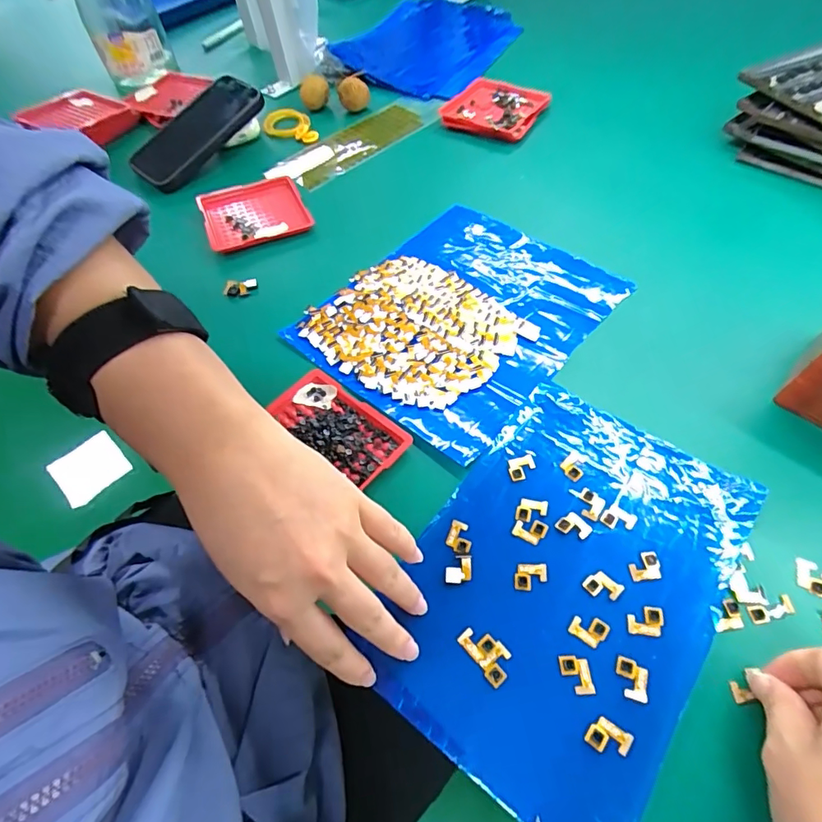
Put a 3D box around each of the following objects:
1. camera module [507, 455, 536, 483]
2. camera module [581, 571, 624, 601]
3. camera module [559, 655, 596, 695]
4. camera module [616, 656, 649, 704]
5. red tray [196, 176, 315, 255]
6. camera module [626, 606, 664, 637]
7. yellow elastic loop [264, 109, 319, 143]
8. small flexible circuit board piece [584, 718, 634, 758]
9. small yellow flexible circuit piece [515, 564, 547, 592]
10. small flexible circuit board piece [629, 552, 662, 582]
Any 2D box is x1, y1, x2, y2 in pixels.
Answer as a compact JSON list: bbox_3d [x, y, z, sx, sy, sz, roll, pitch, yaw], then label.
[{"bbox_3d":[0.073,0.036,0.321,0.019,0.004,0.015,-16,57,-5],"label":"camera module"},{"bbox_3d":[0.109,0.099,0.277,0.019,0.004,0.015,34,66,24],"label":"camera module"},{"bbox_3d":[0.087,0.137,0.256,0.015,0.004,0.018,-8,57,0],"label":"camera module"},{"bbox_3d":[0.114,0.138,0.253,0.015,0.004,0.019,12,59,13],"label":"camera module"},{"bbox_3d":[-0.156,-0.197,0.492,0.098,0.018,0.095,-18,53,-15],"label":"red tray"},{"bbox_3d":[0.128,0.114,0.268,0.018,0.004,0.015,5,58,8],"label":"camera module"},{"bbox_3d":[-0.147,-0.341,0.586,0.049,0.012,0.085,-22,54,-17],"label":"yellow elastic loop"},{"bbox_3d":[0.096,0.158,0.237,0.019,0.004,0.014,29,64,22],"label":"small flexible circuit board piece"},{"bbox_3d":[0.069,0.095,0.283,0.018,0.004,0.014,-1,57,5],"label":"small yellow flexible circuit piece"},{"bbox_3d":[0.135,0.089,0.283,0.018,0.004,0.015,-8,57,0],"label":"small flexible circuit board piece"}]

